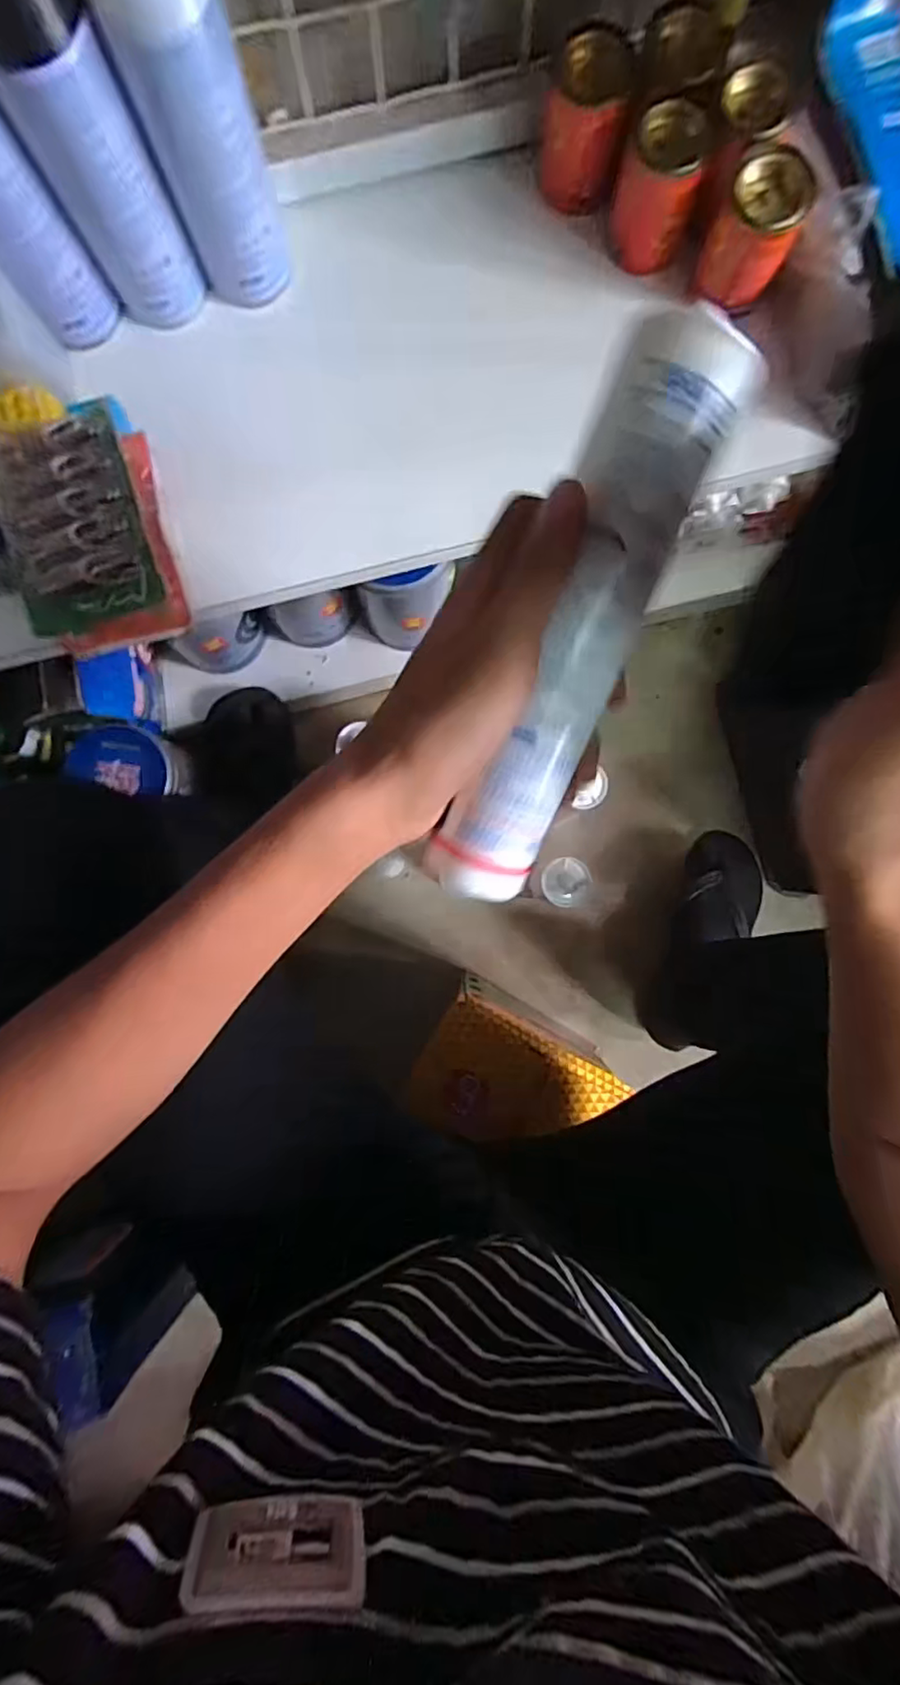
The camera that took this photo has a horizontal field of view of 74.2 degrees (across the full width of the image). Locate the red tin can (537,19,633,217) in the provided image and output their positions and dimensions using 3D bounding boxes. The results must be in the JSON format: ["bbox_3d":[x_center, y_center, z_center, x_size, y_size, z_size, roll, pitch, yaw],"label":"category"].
[{"bbox_3d":[0.093,-0.497,0.414,0.052,0.065,0.056,0,87,2],"label":"red tin can"}]

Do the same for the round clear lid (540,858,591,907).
[{"bbox_3d":[0.113,0.039,0.580,0.047,0.016,0.047,0,87,2],"label":"round clear lid"}]

